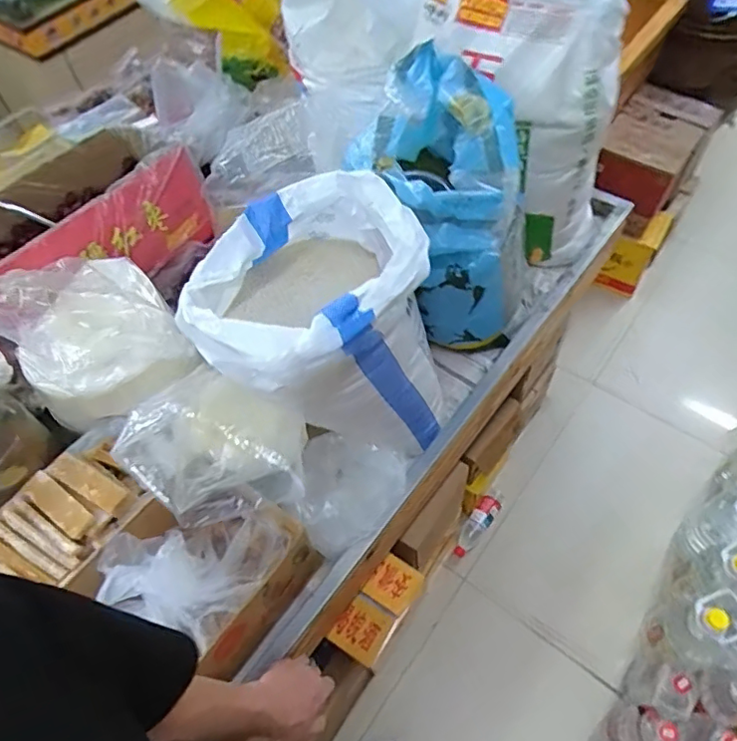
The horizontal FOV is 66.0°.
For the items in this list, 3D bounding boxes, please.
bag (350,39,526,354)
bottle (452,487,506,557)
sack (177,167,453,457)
[{"bbox_3d":[0.149,-0.282,0.998,0.261,0.417,0.358,10,59,11],"label":"bag"},{"bbox_3d":[0.328,0.446,1.676,0.062,0.070,0.241,33,66,22],"label":"bottle"},{"bbox_3d":[-0.062,-0.046,0.857,0.334,0.420,0.281,-24,59,-11],"label":"sack"}]

